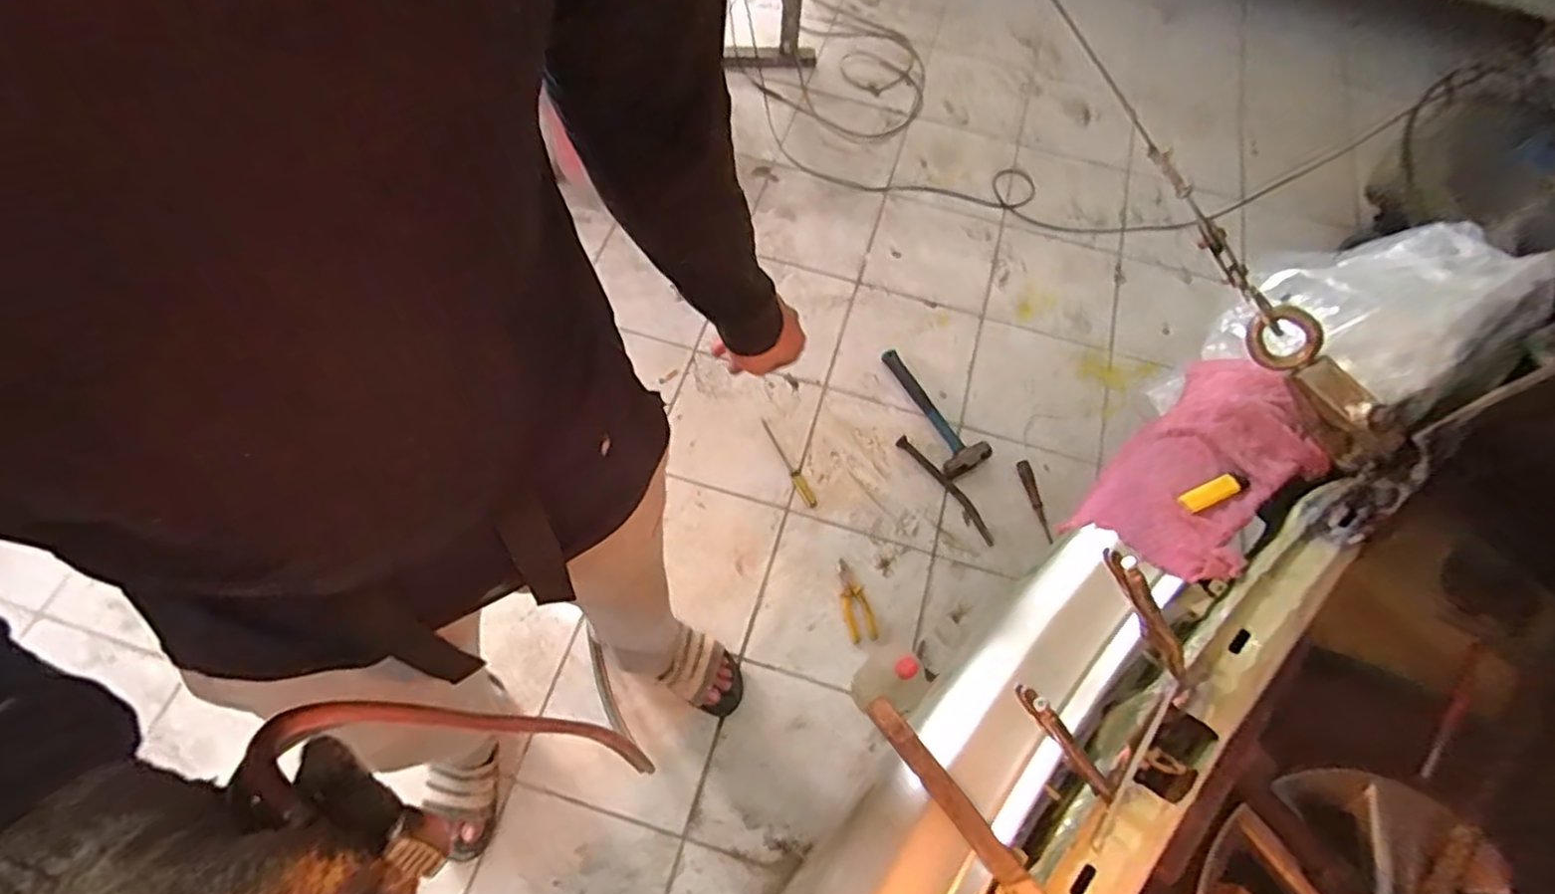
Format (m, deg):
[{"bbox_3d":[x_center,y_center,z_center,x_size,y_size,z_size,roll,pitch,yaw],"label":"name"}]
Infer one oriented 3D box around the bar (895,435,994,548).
[{"bbox_3d":[0.351,0.084,1.476,0.038,0.015,0.281,-33,69,-18],"label":"bar"}]

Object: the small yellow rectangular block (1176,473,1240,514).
[{"bbox_3d":[0.483,0.049,0.792,0.074,0.016,0.023,-20,66,-13],"label":"small yellow rectangular block"}]

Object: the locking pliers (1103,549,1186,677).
[{"bbox_3d":[0.329,0.149,0.635,0.014,0.039,0.143,-40,107,-20],"label":"locking pliers"}]

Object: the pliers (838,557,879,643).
[{"bbox_3d":[0.146,0.294,1.369,0.052,0.011,0.158,-11,64,-9],"label":"pliers"}]

